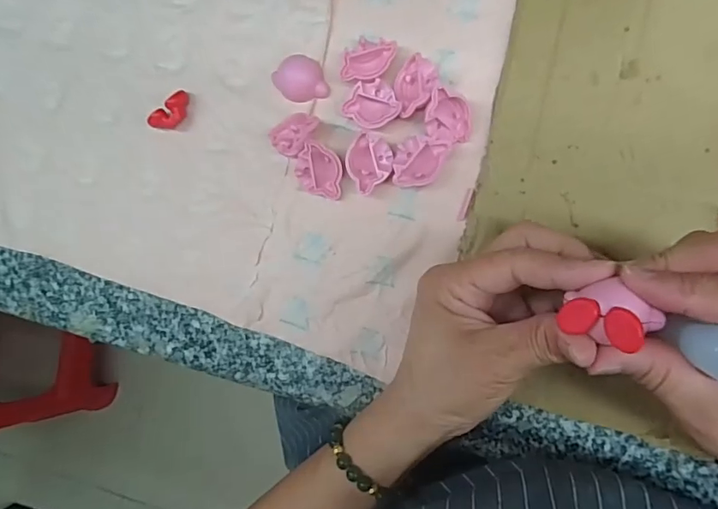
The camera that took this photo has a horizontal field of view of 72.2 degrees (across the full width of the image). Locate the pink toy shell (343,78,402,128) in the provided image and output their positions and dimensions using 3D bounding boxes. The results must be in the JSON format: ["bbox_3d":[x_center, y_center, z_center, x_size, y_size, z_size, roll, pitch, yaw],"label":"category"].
[{"bbox_3d":[0.009,-0.090,0.299,0.032,0.015,0.026,33,96,8],"label":"pink toy shell"}]

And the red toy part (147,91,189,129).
[{"bbox_3d":[-0.123,-0.093,0.325,0.030,0.014,0.013,-43,84,8],"label":"red toy part"}]

